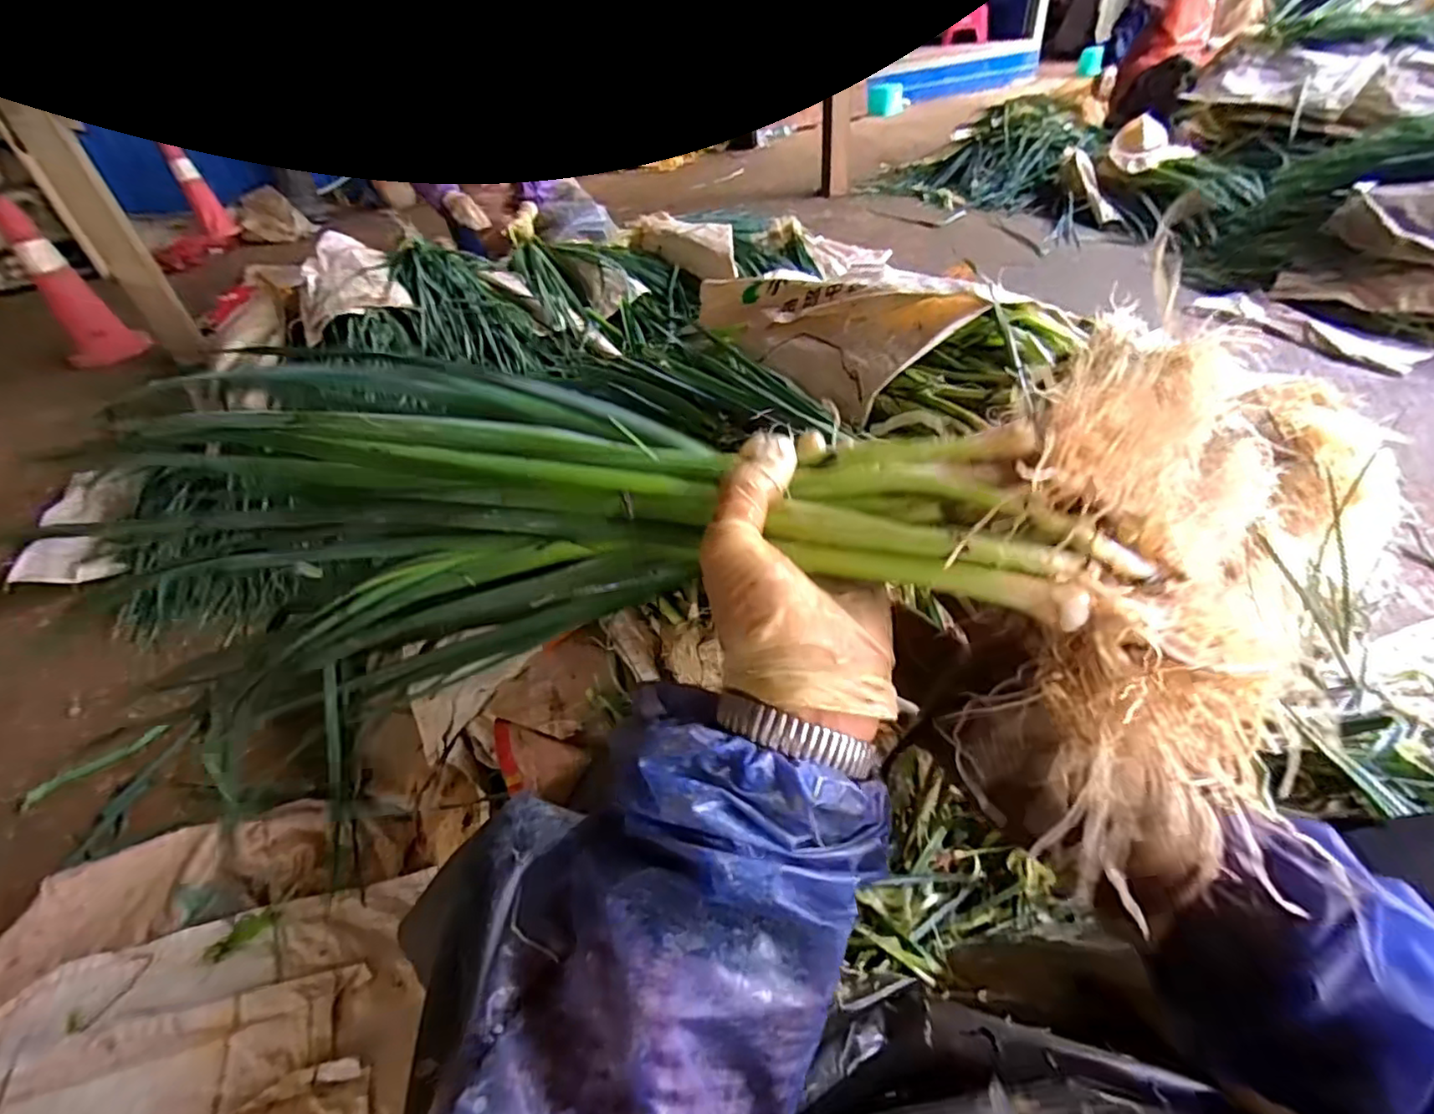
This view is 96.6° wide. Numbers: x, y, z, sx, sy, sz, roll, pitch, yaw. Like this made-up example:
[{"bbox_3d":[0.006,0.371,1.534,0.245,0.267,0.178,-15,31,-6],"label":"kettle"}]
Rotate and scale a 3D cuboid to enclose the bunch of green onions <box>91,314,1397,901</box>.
[{"bbox_3d":[-0.051,-0.007,0.306,0.568,0.137,0.172,3,44,16],"label":"bunch of green onions"}]

